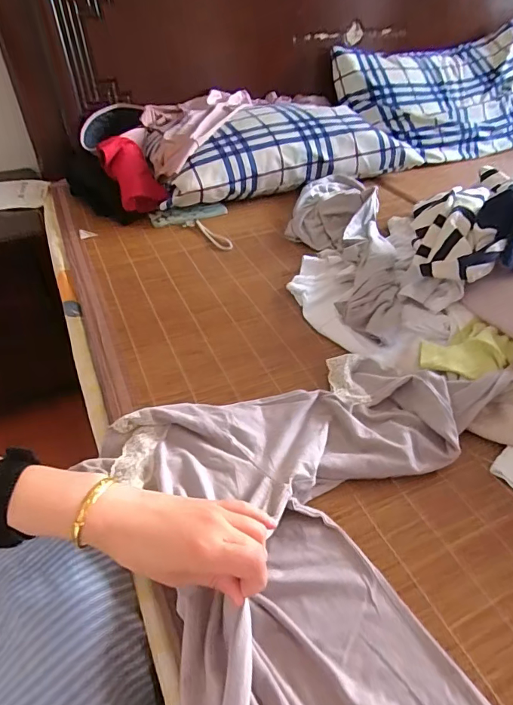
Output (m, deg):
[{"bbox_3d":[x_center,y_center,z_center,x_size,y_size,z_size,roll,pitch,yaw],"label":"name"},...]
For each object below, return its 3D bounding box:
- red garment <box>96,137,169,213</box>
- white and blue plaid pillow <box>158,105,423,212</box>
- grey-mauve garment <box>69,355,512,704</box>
[{"bbox_3d":[-0.263,-0.379,0.920,0.095,0.053,0.173,-25,82,-24],"label":"red garment"},{"bbox_3d":[0.083,-0.468,1.017,0.619,0.158,0.188,-20,45,-20],"label":"white and blue plaid pillow"},{"bbox_3d":[0.109,0.192,0.355,0.400,0.059,0.512,-17,44,-17],"label":"grey-mauve garment"}]

